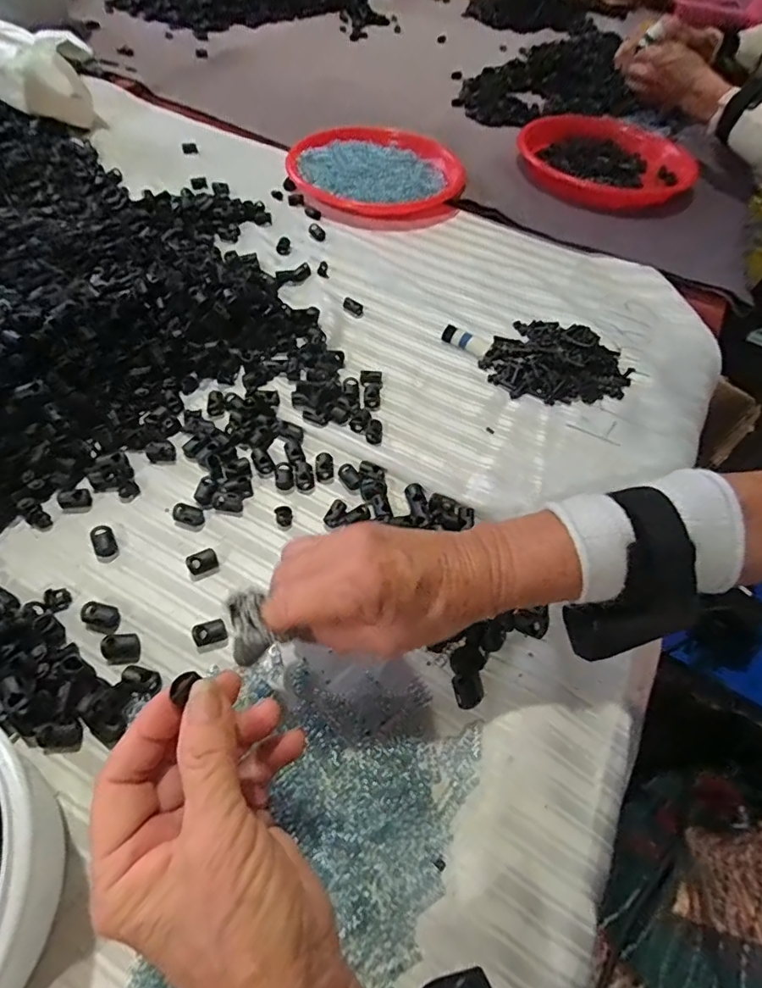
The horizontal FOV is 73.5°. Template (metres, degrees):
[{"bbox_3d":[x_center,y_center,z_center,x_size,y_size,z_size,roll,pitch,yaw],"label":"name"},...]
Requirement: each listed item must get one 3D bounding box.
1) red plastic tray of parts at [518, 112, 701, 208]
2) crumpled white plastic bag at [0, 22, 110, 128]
[{"bbox_3d":[0.289,-0.431,0.675,0.225,0.042,0.147,24,67,15],"label":"red plastic tray of parts"},{"bbox_3d":[-0.451,-0.536,0.654,0.149,0.086,0.113,31,58,16],"label":"crumpled white plastic bag"}]

